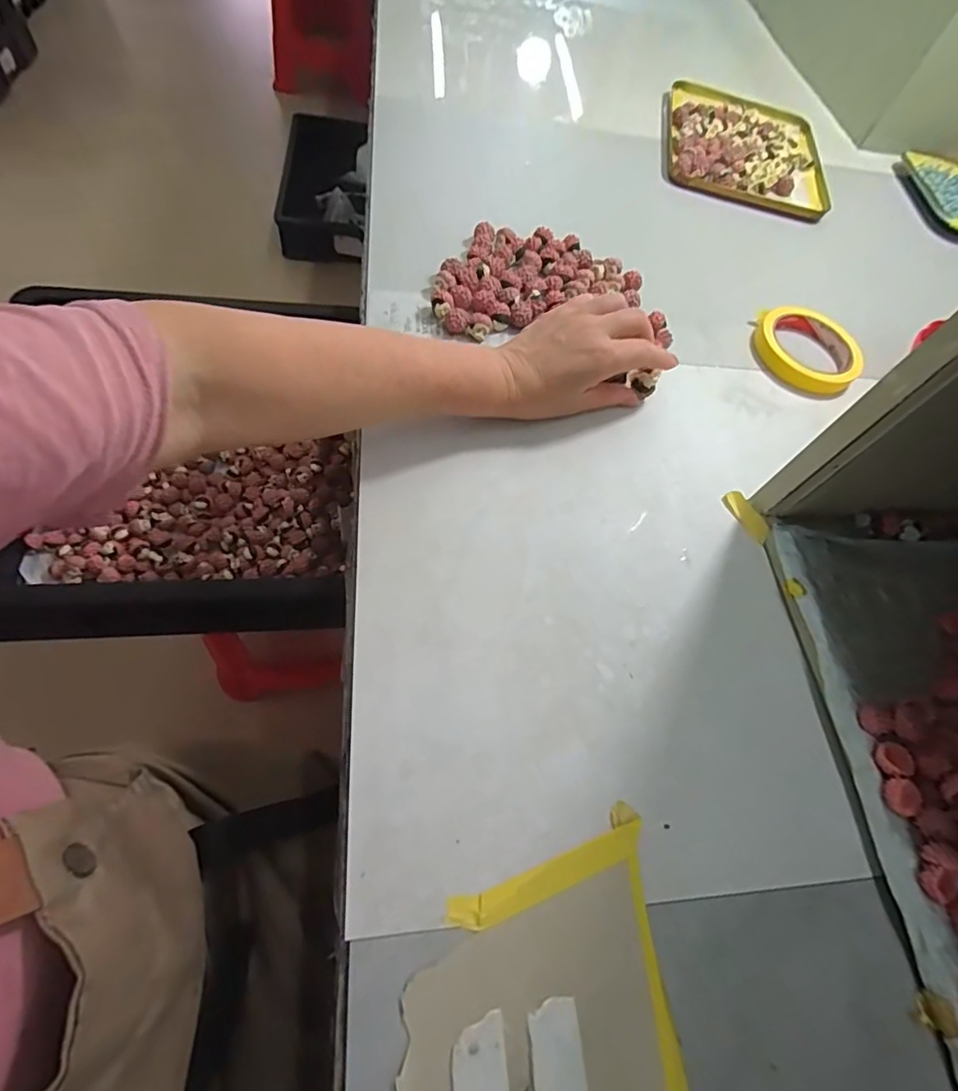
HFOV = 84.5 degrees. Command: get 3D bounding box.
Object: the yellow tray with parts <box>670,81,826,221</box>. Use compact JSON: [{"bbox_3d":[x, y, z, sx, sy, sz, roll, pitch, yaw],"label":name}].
[{"bbox_3d":[0.338,-0.508,0.667,0.202,0.013,0.241,13,63,-5],"label":"yellow tray with parts"}]

